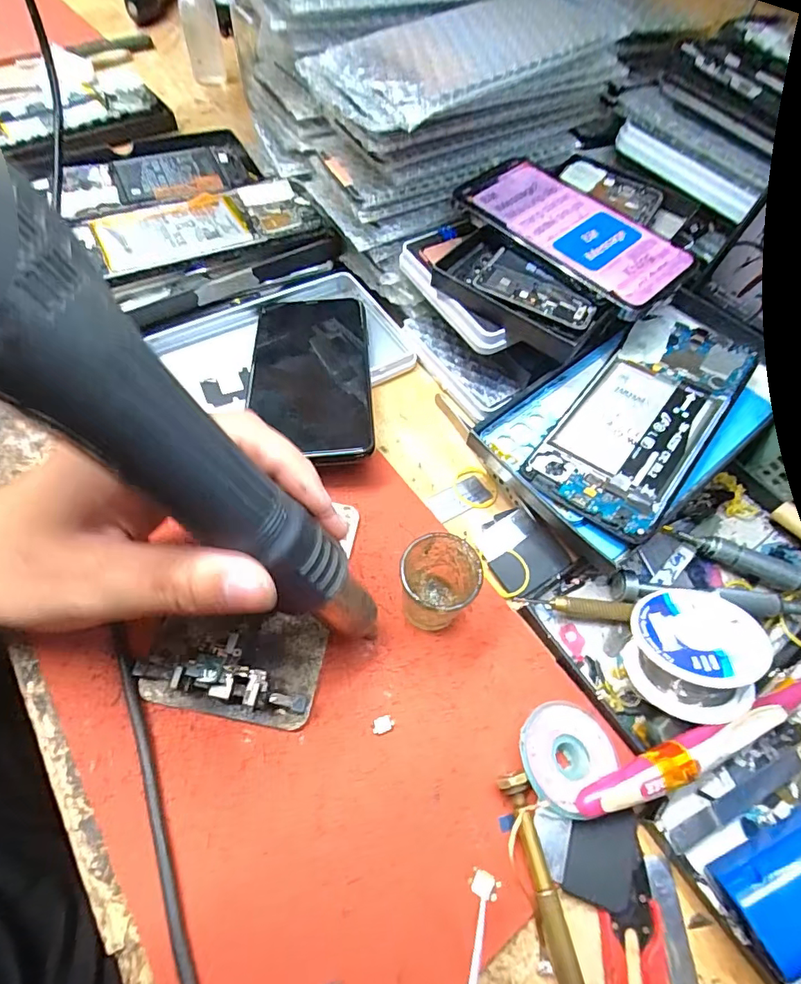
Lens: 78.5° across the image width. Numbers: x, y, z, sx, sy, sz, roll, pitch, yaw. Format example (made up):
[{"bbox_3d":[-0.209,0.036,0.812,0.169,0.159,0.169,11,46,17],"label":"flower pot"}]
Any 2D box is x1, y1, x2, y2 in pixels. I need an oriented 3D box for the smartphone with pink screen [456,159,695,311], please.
[{"bbox_3d":[0.100,-0.157,0.290,0.064,0.007,0.136,-42,73,-17],"label":"smartphone with pink screen"}]

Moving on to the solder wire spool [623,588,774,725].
[{"bbox_3d":[0.137,0.074,0.230,0.052,0.026,0.052,-8,34,6],"label":"solder wire spool"}]

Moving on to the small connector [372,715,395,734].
[{"bbox_3d":[-0.008,0.108,0.227,0.011,0.004,0.006,-17,62,-14],"label":"small connector"}]

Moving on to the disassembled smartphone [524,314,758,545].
[{"bbox_3d":[0.135,-0.044,0.271,0.068,0.007,0.149,33,68,22],"label":"disassembled smartphone"}]

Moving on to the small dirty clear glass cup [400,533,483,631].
[{"bbox_3d":[0.019,0.047,0.239,0.038,0.049,0.036,2,59,-3],"label":"small dirty clear glass cup"}]

